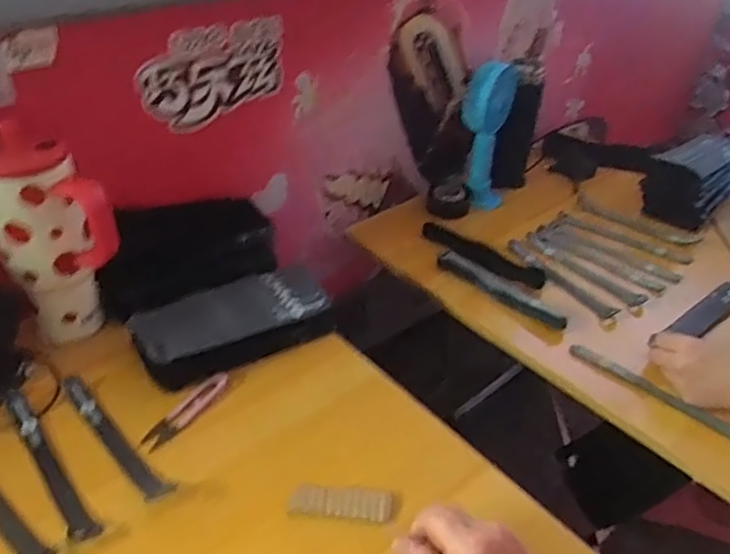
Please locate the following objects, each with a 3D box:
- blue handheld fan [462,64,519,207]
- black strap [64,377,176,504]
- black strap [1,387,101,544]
[{"bbox_3d":[0.188,-0.211,0.963,0.060,0.236,0.093,24,43,26],"label":"blue handheld fan"},{"bbox_3d":[-0.236,0.149,0.584,0.180,0.012,0.023,31,46,32],"label":"black strap"},{"bbox_3d":[-0.285,0.163,0.558,0.022,0.013,0.200,-27,46,-33],"label":"black strap"}]

